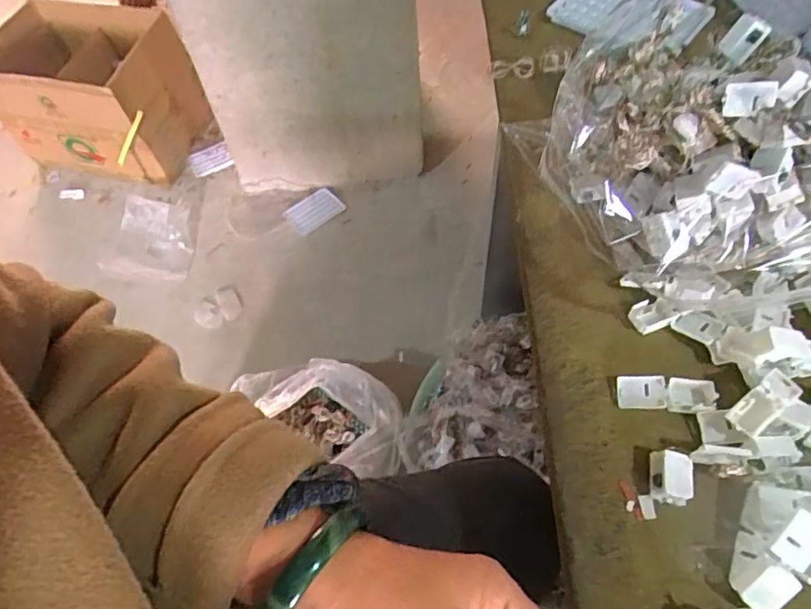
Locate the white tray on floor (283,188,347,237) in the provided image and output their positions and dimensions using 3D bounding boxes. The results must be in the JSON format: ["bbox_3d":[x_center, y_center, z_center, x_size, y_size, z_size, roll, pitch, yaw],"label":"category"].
[{"bbox_3d":[-0.218,-0.220,1.346,0.128,0.013,0.076,-35,83,-13],"label":"white tray on floor"}]

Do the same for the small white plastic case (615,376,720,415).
[{"bbox_3d":[0.156,0.054,0.340,0.054,0.011,0.019,4,59,7],"label":"small white plastic case"}]

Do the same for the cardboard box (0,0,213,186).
[{"bbox_3d":[-0.716,-0.486,1.333,0.406,0.266,0.304,13,60,12],"label":"cardboard box"}]

